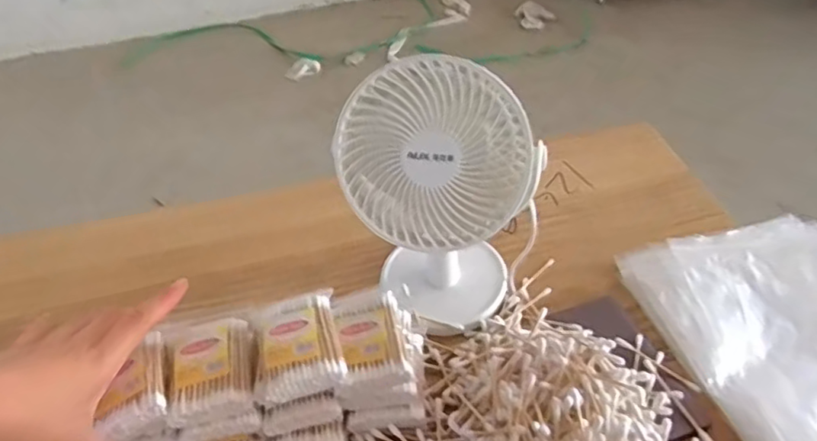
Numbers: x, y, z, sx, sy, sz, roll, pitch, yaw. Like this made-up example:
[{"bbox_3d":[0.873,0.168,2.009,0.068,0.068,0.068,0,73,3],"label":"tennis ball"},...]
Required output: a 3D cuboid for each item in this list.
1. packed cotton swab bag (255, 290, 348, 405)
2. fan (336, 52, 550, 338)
[{"bbox_3d":[-0.080,0.090,0.431,0.062,0.016,0.075,-13,45,-9],"label":"packed cotton swab bag"},{"bbox_3d":[0.025,-0.009,0.471,0.151,0.218,0.086,-2,45,2],"label":"fan"}]

